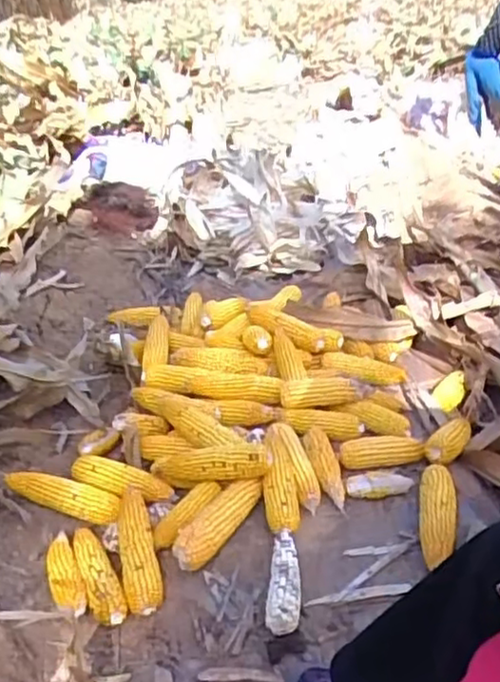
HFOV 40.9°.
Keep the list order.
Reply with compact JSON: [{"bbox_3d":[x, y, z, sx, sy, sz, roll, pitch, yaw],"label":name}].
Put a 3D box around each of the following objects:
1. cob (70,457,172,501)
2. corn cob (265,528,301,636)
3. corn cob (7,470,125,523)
[{"bbox_3d":[-0.222,0.231,1.120,0.187,0.040,0.054,12,32,25],"label":"cob"},{"bbox_3d":[0.051,0.340,0.948,0.044,0.043,0.170,1,29,7],"label":"corn cob"},{"bbox_3d":[-0.301,0.248,1.088,0.188,0.041,0.052,16,31,3],"label":"corn cob"}]

